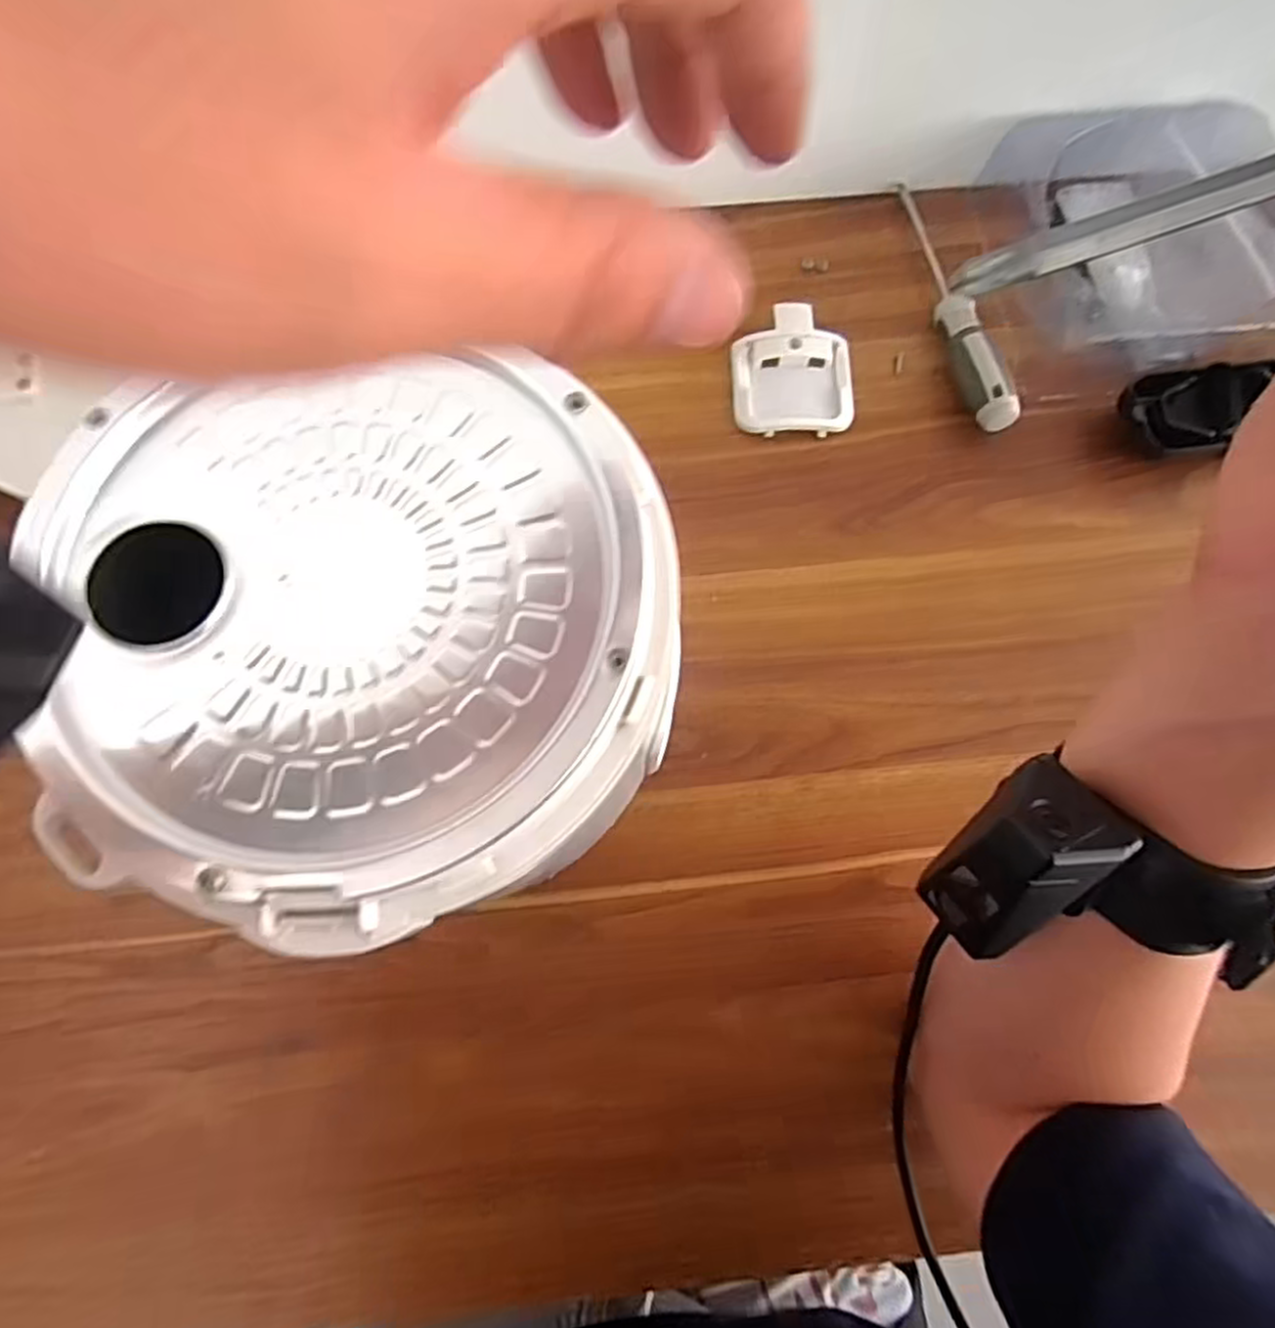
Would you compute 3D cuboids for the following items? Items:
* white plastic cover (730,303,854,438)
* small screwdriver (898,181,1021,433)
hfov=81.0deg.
[{"bbox_3d":[0.094,-0.178,0.454,0.071,0.018,0.077,-1,76,-1],"label":"white plastic cover"},{"bbox_3d":[0.195,-0.227,0.463,0.023,0.029,0.184,-10,76,-3],"label":"small screwdriver"}]

